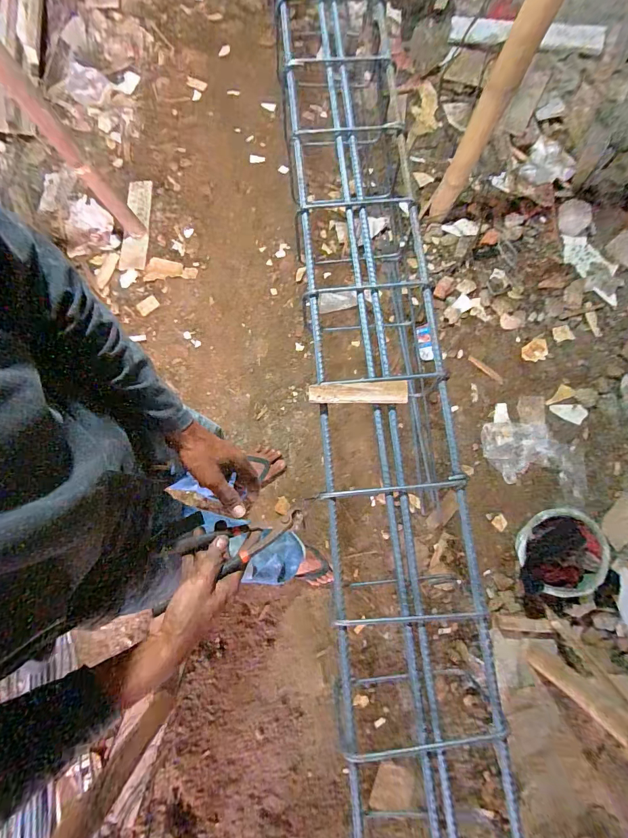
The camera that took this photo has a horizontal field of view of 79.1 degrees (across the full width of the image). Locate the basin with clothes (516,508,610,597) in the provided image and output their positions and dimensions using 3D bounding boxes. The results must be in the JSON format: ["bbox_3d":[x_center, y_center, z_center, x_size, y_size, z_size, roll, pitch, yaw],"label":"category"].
[{"bbox_3d":[0.767,0.415,1.222,0.242,0.174,0.238,0,83,2],"label":"basin with clothes"}]

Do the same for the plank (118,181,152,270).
[{"bbox_3d":[-0.695,-0.758,1.485,0.101,0.034,0.384,-2,79,1],"label":"plank"}]

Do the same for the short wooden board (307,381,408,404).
[{"bbox_3d":[0.065,-0.040,0.557,0.144,0.017,0.032,-2,83,2],"label":"short wooden board"}]

